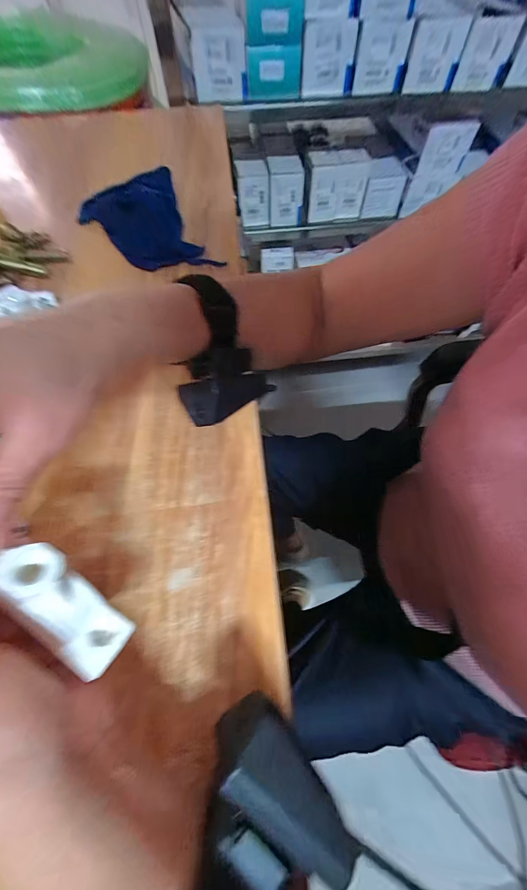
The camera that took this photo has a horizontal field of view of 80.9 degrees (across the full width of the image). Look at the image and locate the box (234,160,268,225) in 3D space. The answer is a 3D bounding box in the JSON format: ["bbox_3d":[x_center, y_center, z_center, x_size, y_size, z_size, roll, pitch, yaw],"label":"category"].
[{"bbox_3d":[-0.023,-0.556,0.690,0.068,0.096,0.059,-6,64,-3],"label":"box"}]

